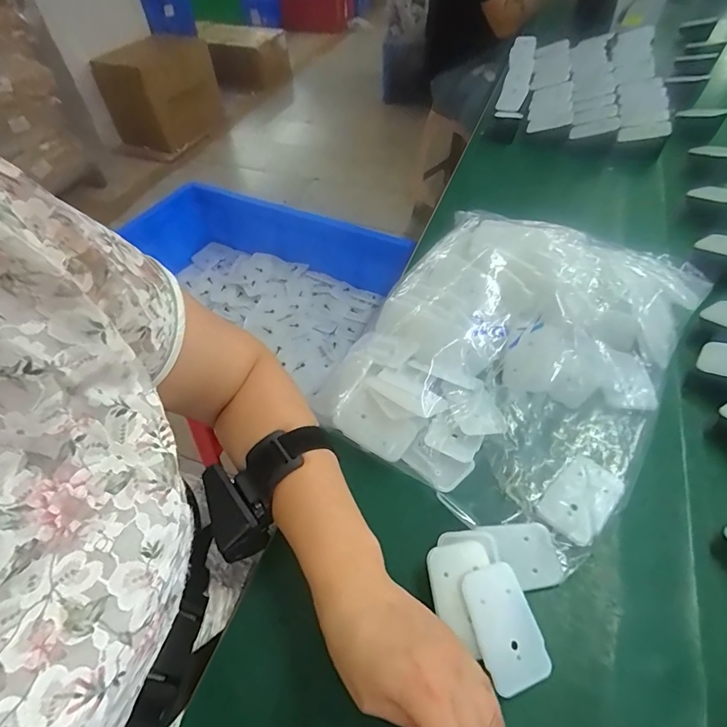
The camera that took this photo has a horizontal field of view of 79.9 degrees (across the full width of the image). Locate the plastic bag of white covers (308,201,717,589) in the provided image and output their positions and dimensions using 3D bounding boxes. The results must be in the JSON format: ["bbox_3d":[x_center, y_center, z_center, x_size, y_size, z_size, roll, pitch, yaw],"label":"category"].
[{"bbox_3d":[0.142,-0.024,0.408,0.272,0.074,0.327,32,59,26],"label":"plastic bag of white covers"}]

